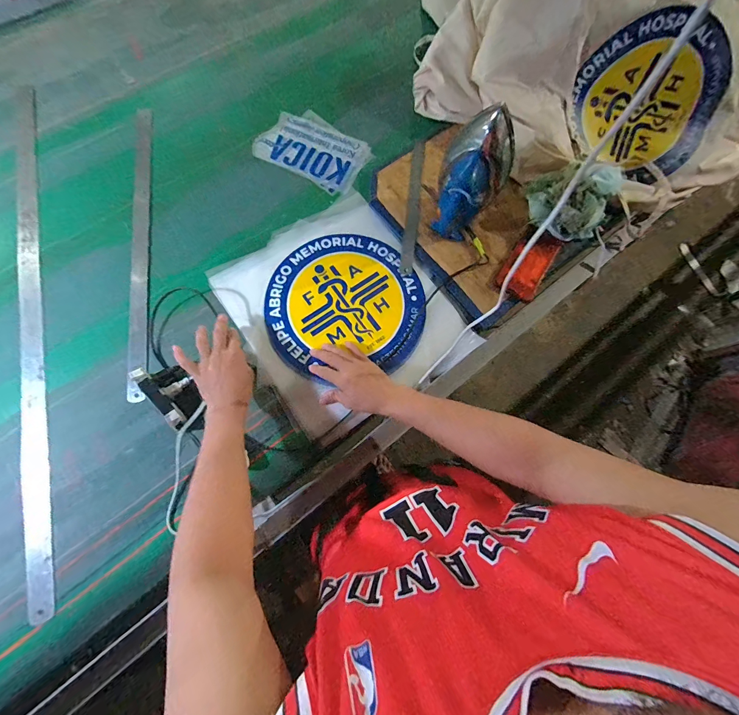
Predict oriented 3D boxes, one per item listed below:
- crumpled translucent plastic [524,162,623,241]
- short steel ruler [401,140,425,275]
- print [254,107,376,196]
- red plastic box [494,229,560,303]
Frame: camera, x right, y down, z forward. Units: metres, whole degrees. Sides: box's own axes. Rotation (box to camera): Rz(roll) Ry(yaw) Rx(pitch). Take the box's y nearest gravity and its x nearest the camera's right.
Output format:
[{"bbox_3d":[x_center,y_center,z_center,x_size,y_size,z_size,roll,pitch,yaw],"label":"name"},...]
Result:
[{"bbox_3d":[0.392,-0.305,0.662,0.165,0.087,0.115,10,75,0],"label":"crumpled translucent plastic"},{"bbox_3d":[0.092,-0.320,0.701,0.026,0.010,0.323,6,74,1],"label":"short steel ruler"},{"bbox_3d":[-0.116,-0.445,0.739,0.218,0.009,0.158,33,75,5],"label":"print"},{"bbox_3d":[0.312,-0.178,0.674,0.082,0.015,0.153,41,77,0],"label":"red plastic box"}]

